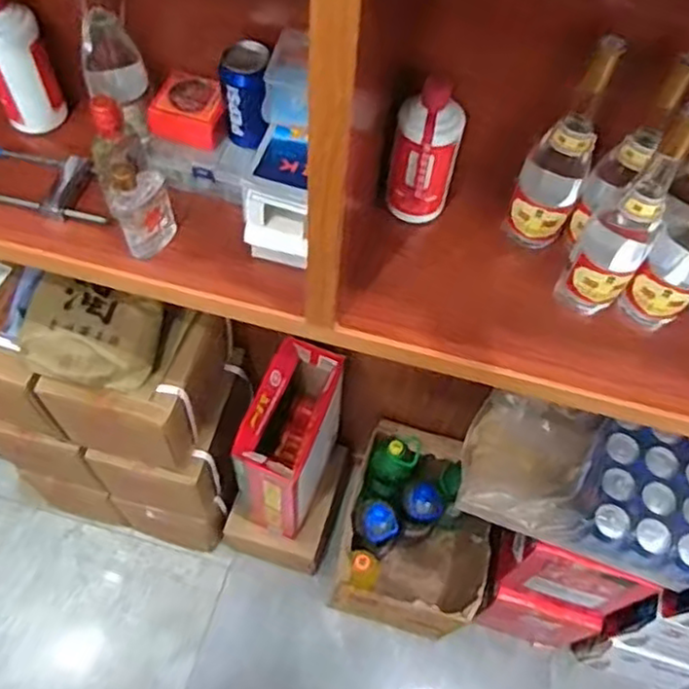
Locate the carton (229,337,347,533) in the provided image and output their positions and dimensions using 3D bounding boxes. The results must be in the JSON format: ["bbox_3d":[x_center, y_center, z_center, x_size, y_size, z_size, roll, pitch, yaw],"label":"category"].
[{"bbox_3d":[-0.109,0.201,1.392,0.141,0.375,0.290,17,59,7],"label":"carton"}]

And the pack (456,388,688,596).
[{"bbox_3d":[0.414,0.238,1.148,0.405,0.109,0.235,18,60,7],"label":"pack"}]

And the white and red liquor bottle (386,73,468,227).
[{"bbox_3d":[0.093,-0.219,0.797,0.071,0.174,0.063,26,61,12],"label":"white and red liquor bottle"}]

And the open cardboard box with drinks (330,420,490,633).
[{"bbox_3d":[0.158,0.448,1.542,0.289,0.333,0.392,12,59,4],"label":"open cardboard box with drinks"}]

